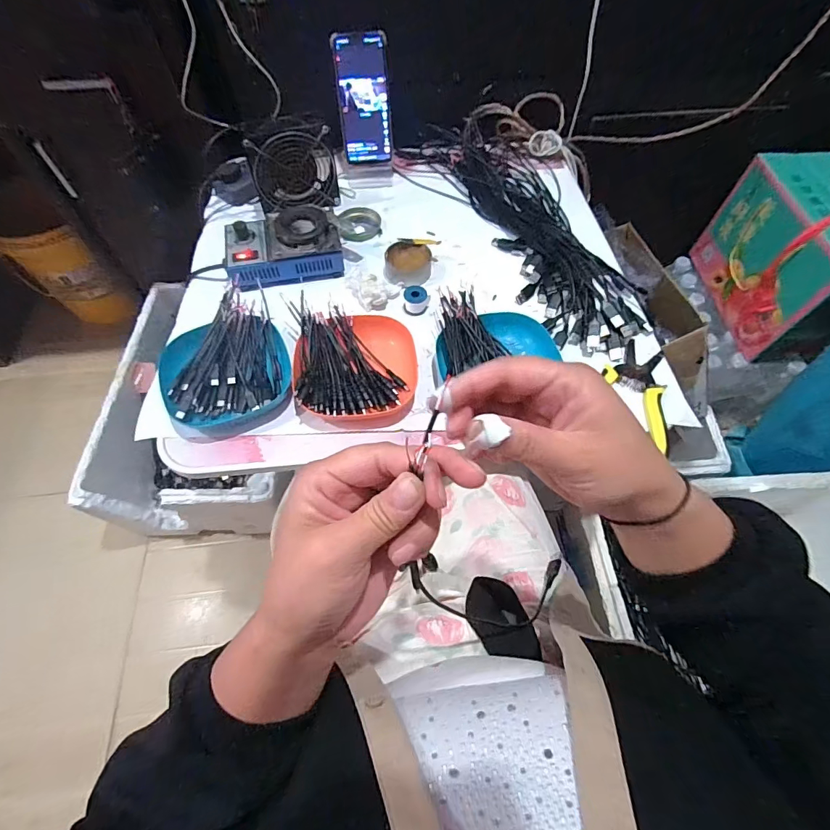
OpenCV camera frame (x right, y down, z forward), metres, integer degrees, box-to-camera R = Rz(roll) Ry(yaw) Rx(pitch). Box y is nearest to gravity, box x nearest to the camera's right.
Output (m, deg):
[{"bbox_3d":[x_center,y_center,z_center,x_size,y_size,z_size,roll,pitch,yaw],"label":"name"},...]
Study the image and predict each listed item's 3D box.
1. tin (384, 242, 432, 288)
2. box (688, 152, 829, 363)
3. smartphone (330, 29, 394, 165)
[{"bbox_3d":[-0.009,-0.206,0.592,0.064,0.028,0.058,1,61,0],"label":"tin"},{"bbox_3d":[0.740,-0.300,0.858,0.158,0.254,0.371,-2,61,-2],"label":"box"},{"bbox_3d":[-0.077,-0.483,0.661,0.080,0.163,0.015,-6,27,-4],"label":"smartphone"}]

